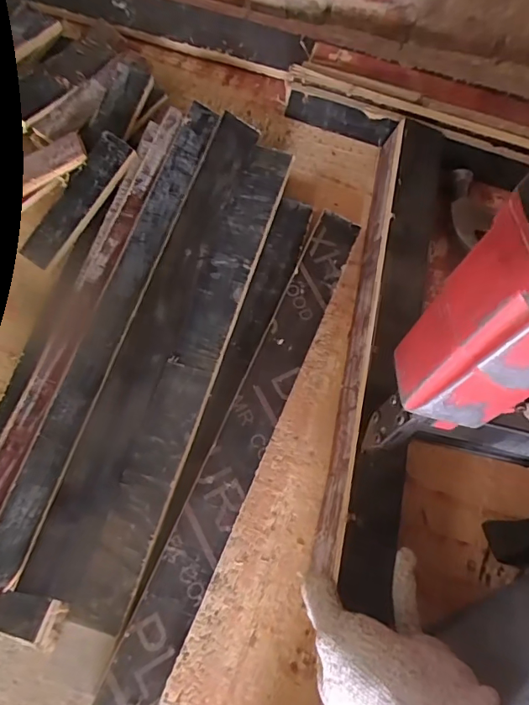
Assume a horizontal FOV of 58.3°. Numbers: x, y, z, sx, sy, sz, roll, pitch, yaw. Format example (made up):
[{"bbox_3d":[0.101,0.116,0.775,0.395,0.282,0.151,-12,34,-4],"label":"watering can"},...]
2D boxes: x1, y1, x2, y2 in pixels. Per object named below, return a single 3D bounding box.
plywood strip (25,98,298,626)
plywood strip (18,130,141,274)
[{"bbox_3d":[-0.082,-0.017,0.452,0.083,0.012,0.490,23,71,-14],"label":"plywood strip"},{"bbox_3d":[-0.199,-0.162,0.505,0.043,0.009,0.157,35,87,-2],"label":"plywood strip"}]

